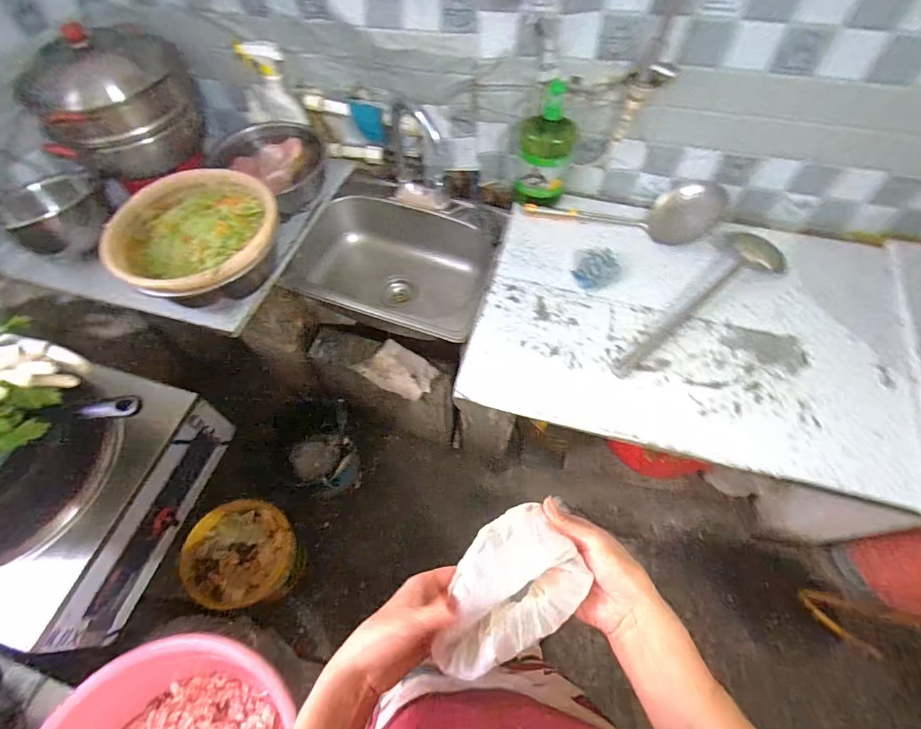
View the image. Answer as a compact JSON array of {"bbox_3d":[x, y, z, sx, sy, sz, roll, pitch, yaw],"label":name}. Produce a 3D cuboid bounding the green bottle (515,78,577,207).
[{"bbox_3d":[0.189,-0.467,0.969,0.113,0.247,0.099,9,59,6],"label":"green bottle"}]

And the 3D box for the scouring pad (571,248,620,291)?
[{"bbox_3d":[0.299,-0.217,0.948,0.106,0.045,0.110,14,59,9],"label":"scouring pad"}]

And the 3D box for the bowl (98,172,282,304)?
[{"bbox_3d":[-0.521,-0.245,0.887,0.294,0.138,0.297,0,58,0],"label":"bowl"}]

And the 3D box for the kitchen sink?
[{"bbox_3d":[-0.139,-0.243,1.148,0.478,0.243,0.415,19,60,12],"label":"kitchen sink"}]

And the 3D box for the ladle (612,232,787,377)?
[{"bbox_3d":[0.477,-0.124,0.863,0.457,0.060,0.112,-35,64,-19],"label":"ladle"}]

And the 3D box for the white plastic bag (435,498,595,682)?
[{"bbox_3d":[0.036,0.209,0.410,0.148,0.053,0.104,-27,62,-15],"label":"white plastic bag"}]

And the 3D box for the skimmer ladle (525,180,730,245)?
[{"bbox_3d":[0.383,-0.380,1.002,0.444,0.104,0.117,14,59,9],"label":"skimmer ladle"}]

